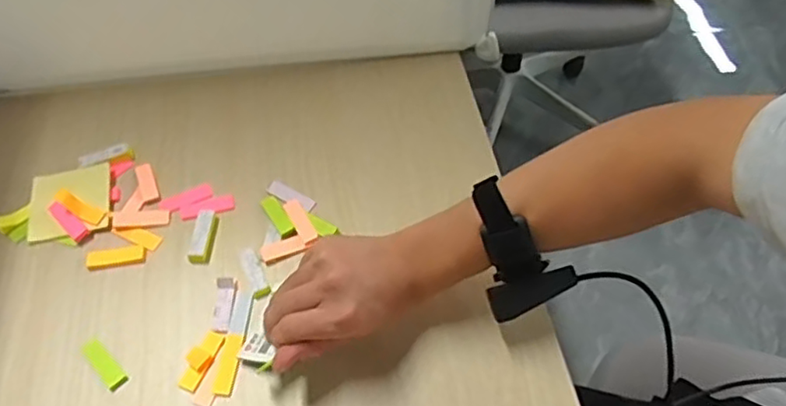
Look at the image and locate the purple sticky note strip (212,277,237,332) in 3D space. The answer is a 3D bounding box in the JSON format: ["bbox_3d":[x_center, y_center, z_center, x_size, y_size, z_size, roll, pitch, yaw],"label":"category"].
[{"bbox_3d":[-0.146,0.087,0.539,0.015,0.004,0.050,-2,55,-2],"label":"purple sticky note strip"}]

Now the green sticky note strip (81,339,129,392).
[{"bbox_3d":[-0.240,0.133,0.514,0.054,0.004,0.016,38,63,24],"label":"green sticky note strip"}]

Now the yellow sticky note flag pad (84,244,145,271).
[{"bbox_3d":[-0.254,0.049,0.570,0.052,0.004,0.020,-9,55,-6],"label":"yellow sticky note flag pad"}]

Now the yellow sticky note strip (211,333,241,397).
[{"bbox_3d":[-0.135,0.132,0.510,0.015,0.004,0.051,6,55,4],"label":"yellow sticky note strip"}]

